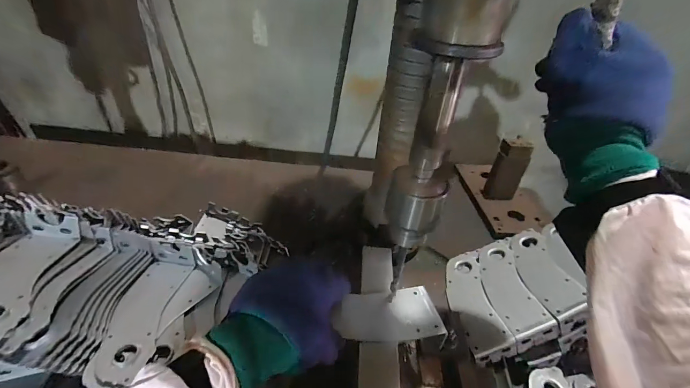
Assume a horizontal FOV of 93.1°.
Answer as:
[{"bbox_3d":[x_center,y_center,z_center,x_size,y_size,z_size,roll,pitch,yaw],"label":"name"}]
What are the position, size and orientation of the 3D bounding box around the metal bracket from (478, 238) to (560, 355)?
[{"bbox_3d":[0.268,0.153,0.525,0.082,0.040,0.185,-15,31,11],"label":"metal bracket"}]

